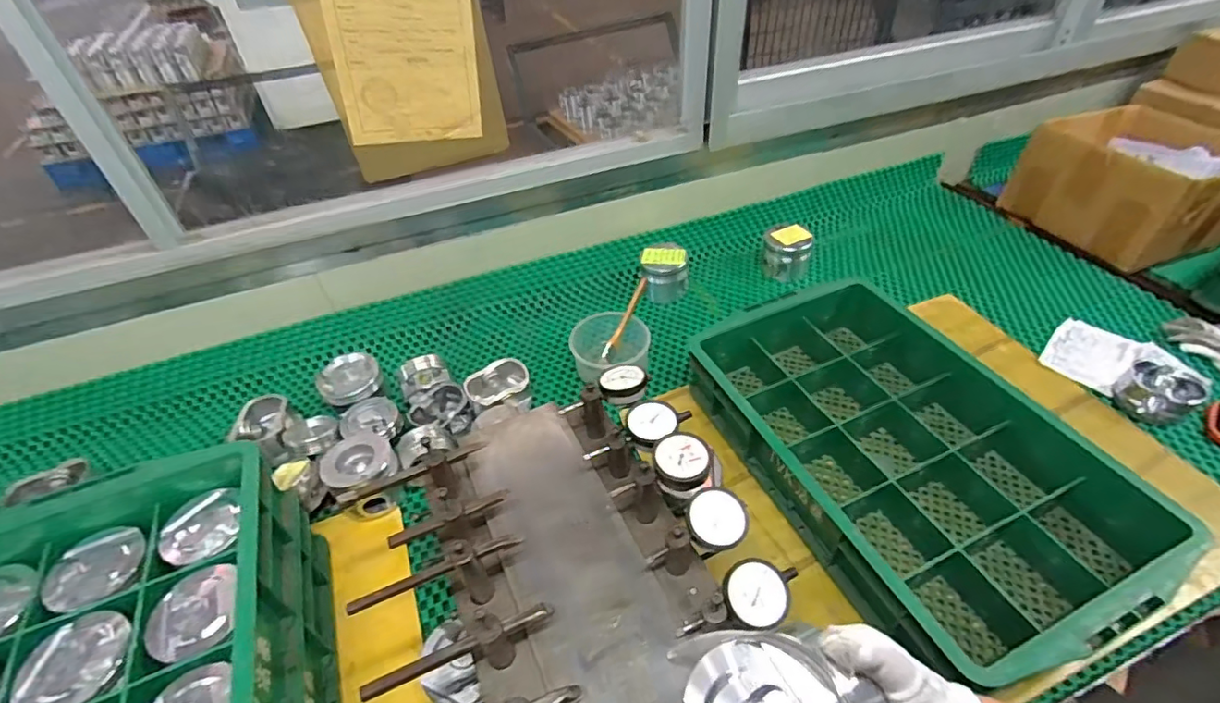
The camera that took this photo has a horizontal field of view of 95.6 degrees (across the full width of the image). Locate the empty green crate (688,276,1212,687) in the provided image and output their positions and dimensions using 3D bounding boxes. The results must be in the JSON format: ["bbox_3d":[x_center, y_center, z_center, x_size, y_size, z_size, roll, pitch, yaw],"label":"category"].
[{"bbox_3d":[0.350,0.120,0.701,0.307,0.121,0.502,-19,45,-15],"label":"empty green crate"}]

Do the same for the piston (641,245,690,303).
[{"bbox_3d":[0.101,-0.142,1.016,0.088,0.083,0.077,-3,43,2],"label":"piston"}]

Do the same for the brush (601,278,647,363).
[{"bbox_3d":[0.022,-0.052,0.891,0.019,0.023,0.159,19,71,23],"label":"brush"}]

